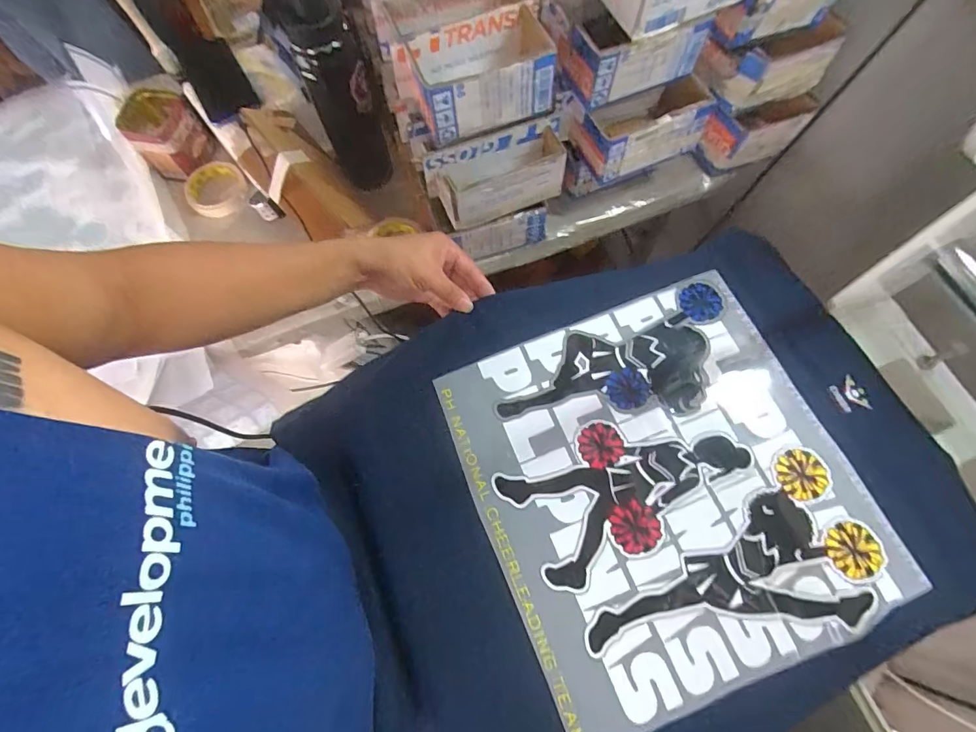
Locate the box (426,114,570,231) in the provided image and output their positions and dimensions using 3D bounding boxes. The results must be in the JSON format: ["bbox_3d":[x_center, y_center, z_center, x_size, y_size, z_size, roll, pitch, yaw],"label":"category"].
[{"bbox_3d":[0.015,-0.245,0.581,0.173,0.076,0.072,-22,71,-7],"label":"box"}]

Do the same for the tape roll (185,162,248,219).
[{"bbox_3d":[-0.433,-0.283,0.733,0.094,0.021,0.093,0,70,1],"label":"tape roll"}]

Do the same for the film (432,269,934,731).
[{"bbox_3d":[0.165,0.105,0.438,0.337,0.012,0.342,-22,71,-5],"label":"film"}]

